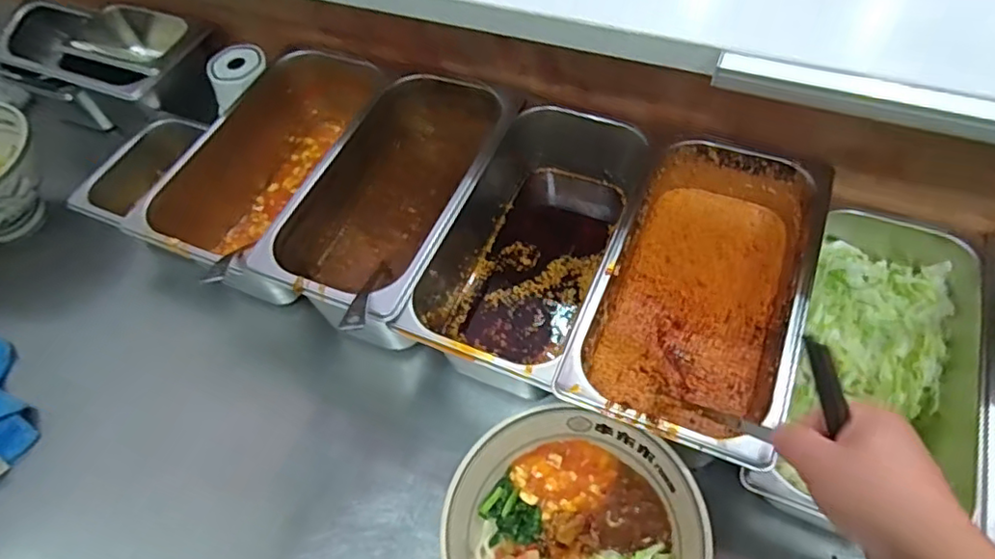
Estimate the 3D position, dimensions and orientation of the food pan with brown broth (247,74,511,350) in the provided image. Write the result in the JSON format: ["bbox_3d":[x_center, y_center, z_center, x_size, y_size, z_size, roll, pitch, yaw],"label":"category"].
[{"bbox_3d":[-0.108,-0.071,0.690,0.171,0.129,0.327,20,61,17],"label":"food pan with brown broth"}]

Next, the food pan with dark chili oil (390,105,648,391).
[{"bbox_3d":[0.046,-0.026,0.660,0.160,0.133,0.323,19,61,16],"label":"food pan with dark chili oil"}]

